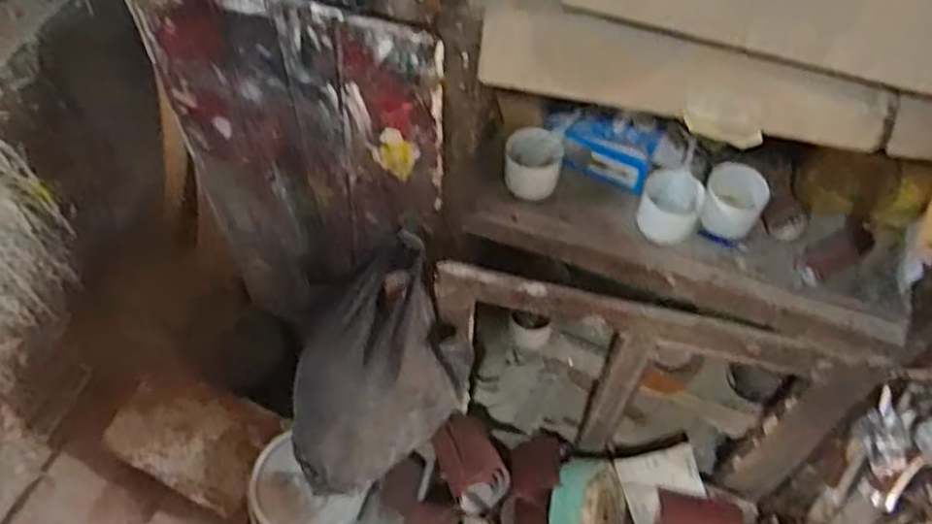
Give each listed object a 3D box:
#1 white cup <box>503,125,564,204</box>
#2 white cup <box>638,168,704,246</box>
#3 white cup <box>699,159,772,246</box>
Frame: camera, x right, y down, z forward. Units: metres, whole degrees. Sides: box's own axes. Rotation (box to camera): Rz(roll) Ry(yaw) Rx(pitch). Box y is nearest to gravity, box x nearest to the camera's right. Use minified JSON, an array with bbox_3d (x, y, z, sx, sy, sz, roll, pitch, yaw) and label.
[{"bbox_3d":[0.076,-0.113,0.825,0.063,0.059,0.058,1,57,-1],"label":"white cup"},{"bbox_3d":[0.229,-0.064,0.814,0.069,0.053,0.069,1,57,-1],"label":"white cup"},{"bbox_3d":[0.295,-0.060,0.802,0.064,0.069,0.073,22,59,13],"label":"white cup"}]

